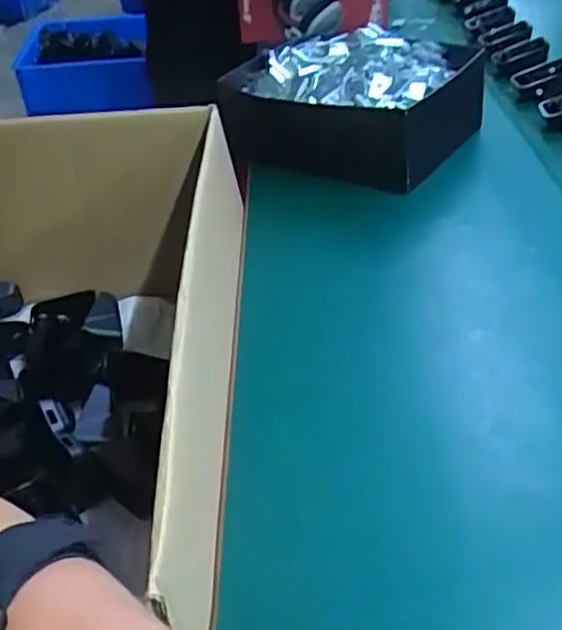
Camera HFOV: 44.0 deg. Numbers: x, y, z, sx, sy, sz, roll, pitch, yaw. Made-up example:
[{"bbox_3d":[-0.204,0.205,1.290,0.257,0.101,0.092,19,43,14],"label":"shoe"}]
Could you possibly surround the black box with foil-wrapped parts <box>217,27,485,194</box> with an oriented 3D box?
[{"bbox_3d":[0.067,-0.230,0.744,0.247,0.092,0.194,17,41,25],"label":"black box with foil-wrapped parts"}]

